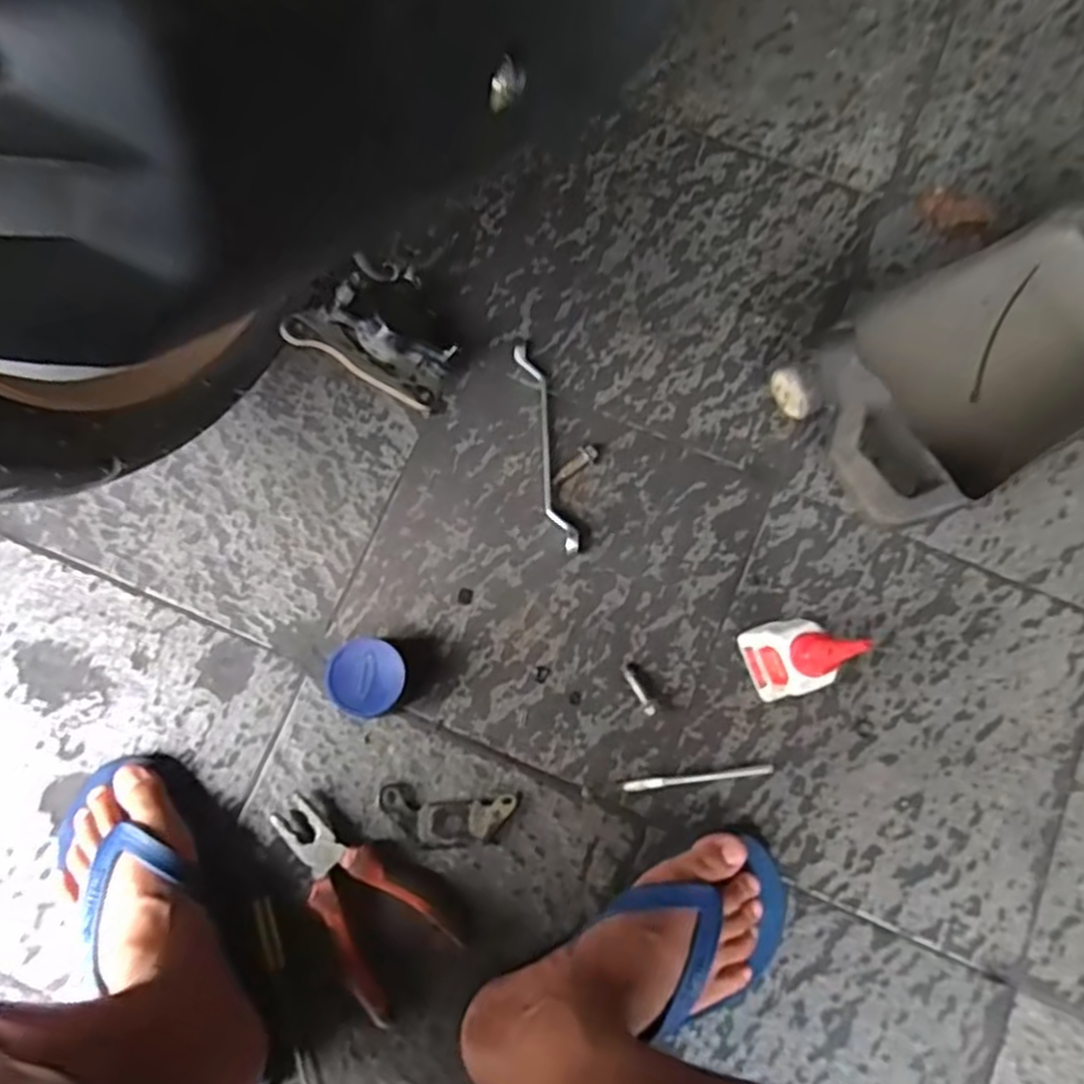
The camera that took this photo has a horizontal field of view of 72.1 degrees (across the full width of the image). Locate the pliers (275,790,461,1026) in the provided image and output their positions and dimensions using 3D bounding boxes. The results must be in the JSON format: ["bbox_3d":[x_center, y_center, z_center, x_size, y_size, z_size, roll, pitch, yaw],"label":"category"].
[{"bbox_3d":[-0.143,0.268,0.570,0.080,0.019,0.170,-37,80,-9],"label":"pliers"}]

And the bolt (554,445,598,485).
[{"bbox_3d":[0.028,-0.065,0.638,0.044,0.016,0.015,-41,81,-9],"label":"bolt"}]

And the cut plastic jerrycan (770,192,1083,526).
[{"bbox_3d":[0.365,-0.153,0.616,0.348,0.088,0.178,-29,79,-7],"label":"cut plastic jerrycan"}]

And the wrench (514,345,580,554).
[{"bbox_3d":[0.004,-0.082,0.639,0.022,0.014,0.192,-11,77,-3],"label":"wrench"}]

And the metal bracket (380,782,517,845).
[{"bbox_3d":[-0.076,0.216,0.586,0.103,0.008,0.039,6,77,1],"label":"metal bracket"}]

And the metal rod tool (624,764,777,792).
[{"bbox_3d":[0.125,0.188,0.595,0.119,0.004,0.009,-7,77,-2],"label":"metal rod tool"}]

